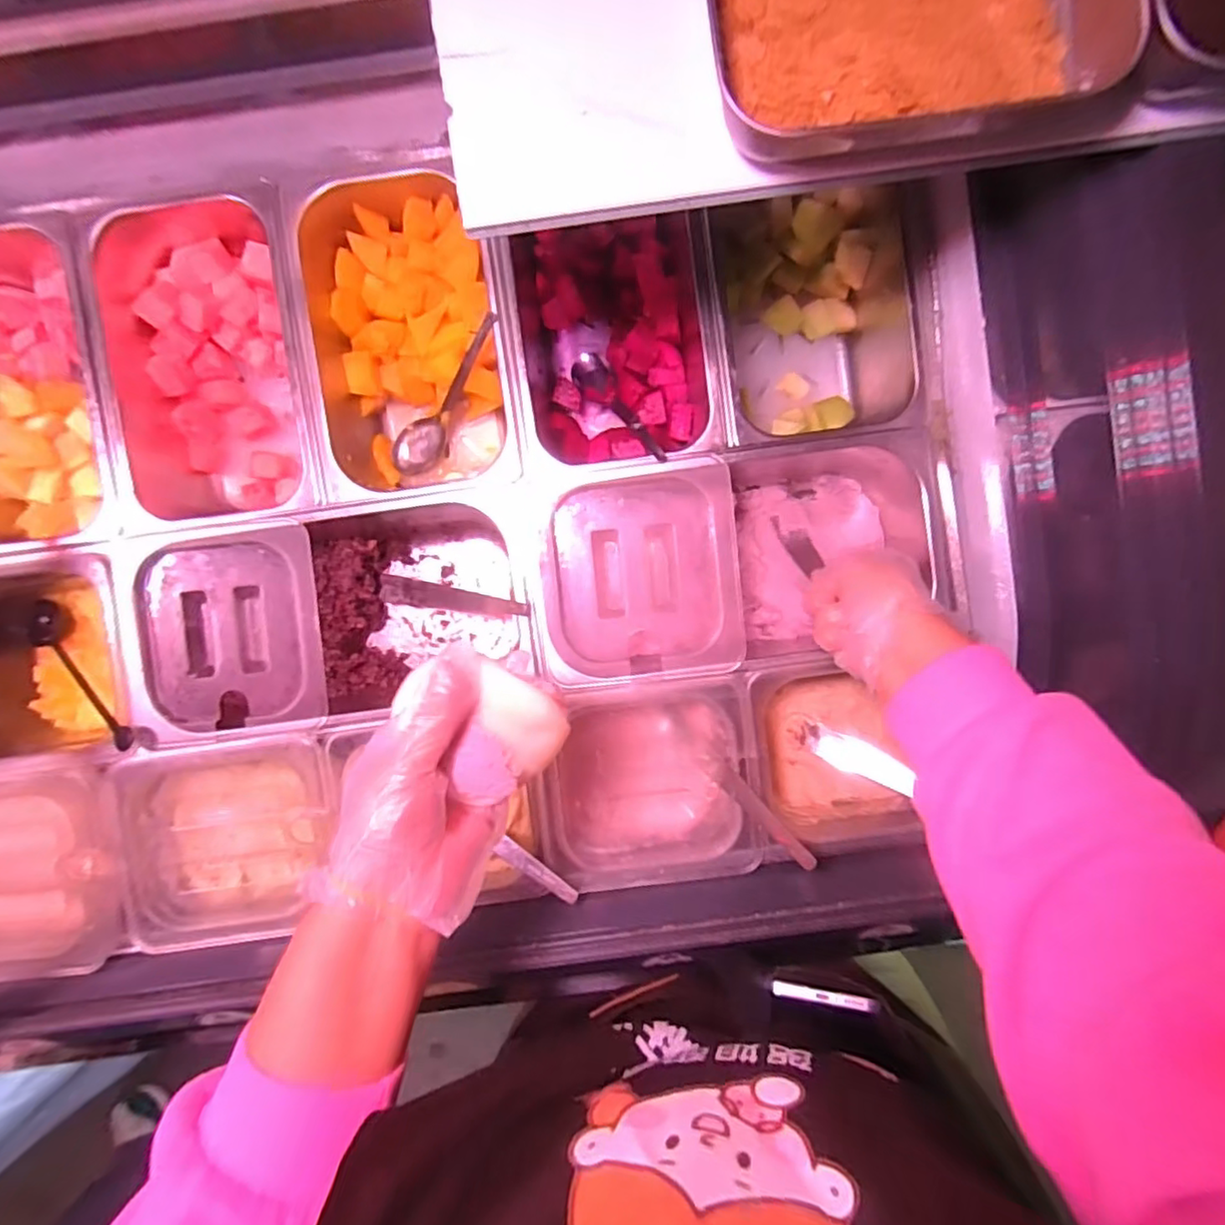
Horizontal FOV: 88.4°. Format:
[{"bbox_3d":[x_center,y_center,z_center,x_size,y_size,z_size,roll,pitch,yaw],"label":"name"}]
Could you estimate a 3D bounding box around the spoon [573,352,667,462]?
[{"bbox_3d":[0.007,-0.176,0.545,0.029,0.038,0.159,-31,53,0],"label":"spoon"}]

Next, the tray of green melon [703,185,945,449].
[{"bbox_3d":[0.167,-0.249,0.543,0.172,0.094,0.210,-6,91,0],"label":"tray of green melon"}]

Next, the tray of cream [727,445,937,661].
[{"bbox_3d":[0.173,-0.060,0.544,0.147,0.090,0.163,-11,91,0],"label":"tray of cream"}]

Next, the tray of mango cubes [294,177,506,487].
[{"bbox_3d":[-0.171,-0.232,0.557,0.155,0.098,0.254,-9,91,0],"label":"tray of mango cubes"}]

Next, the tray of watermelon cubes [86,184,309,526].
[{"bbox_3d":[-0.336,-0.212,0.549,0.152,0.094,0.256,-10,91,0],"label":"tray of watermelon cubes"}]

